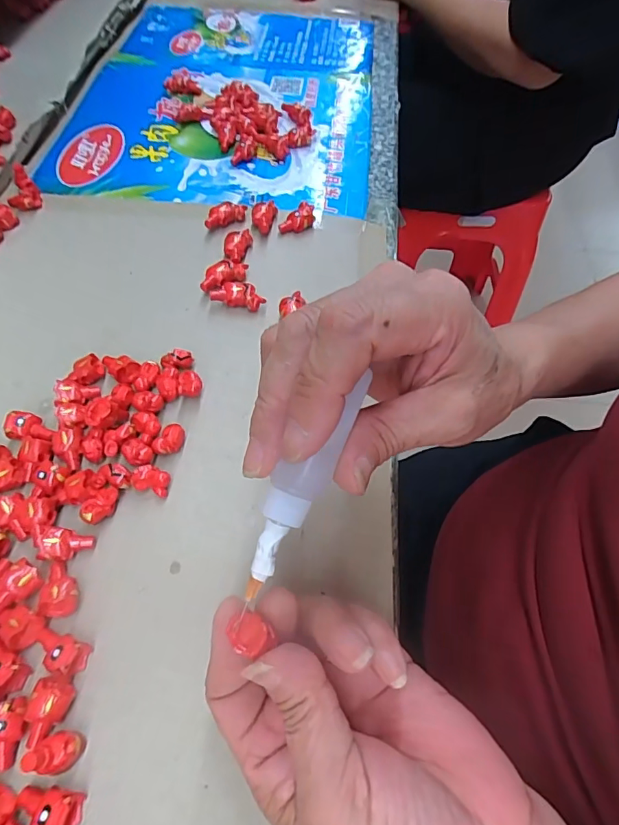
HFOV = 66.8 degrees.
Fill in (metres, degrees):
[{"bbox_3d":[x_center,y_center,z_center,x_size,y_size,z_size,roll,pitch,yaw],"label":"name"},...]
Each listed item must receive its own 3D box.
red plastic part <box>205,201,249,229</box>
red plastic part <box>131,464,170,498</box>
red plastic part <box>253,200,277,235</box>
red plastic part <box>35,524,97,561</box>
[{"bbox_3d":[-0.069,-0.159,0.379,0.036,0.017,0.013,-31,65,-20],"label":"red plastic part"},{"bbox_3d":[-0.087,0.038,0.260,0.019,0.014,0.013,13,59,4],"label":"red plastic part"},{"bbox_3d":[-0.036,-0.155,0.378,0.020,0.016,0.026,-3,59,-5],"label":"red plastic part"},{"bbox_3d":[-0.125,0.068,0.240,0.026,0.012,0.016,9,59,2],"label":"red plastic part"}]

